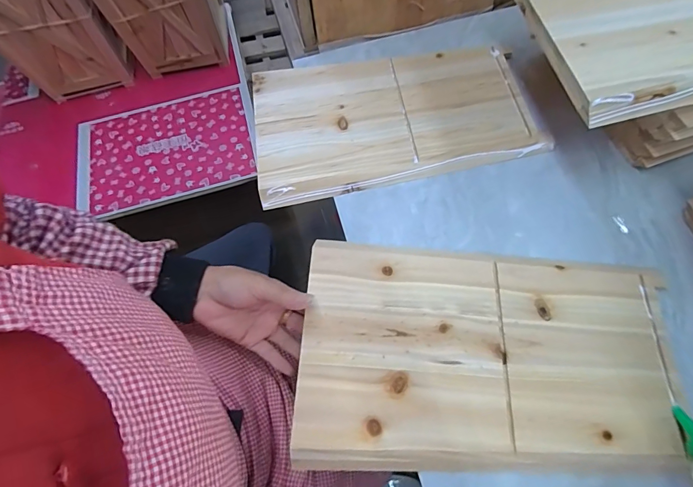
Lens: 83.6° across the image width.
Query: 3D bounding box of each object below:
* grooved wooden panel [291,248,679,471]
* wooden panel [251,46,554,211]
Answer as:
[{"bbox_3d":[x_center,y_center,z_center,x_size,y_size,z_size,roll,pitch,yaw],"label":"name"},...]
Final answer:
[{"bbox_3d":[0.132,0.108,0.386,0.348,0.020,0.213,2,65,2],"label":"grooved wooden panel"},{"bbox_3d":[0.057,-0.174,0.519,0.355,0.016,0.209,-9,65,1],"label":"wooden panel"}]

